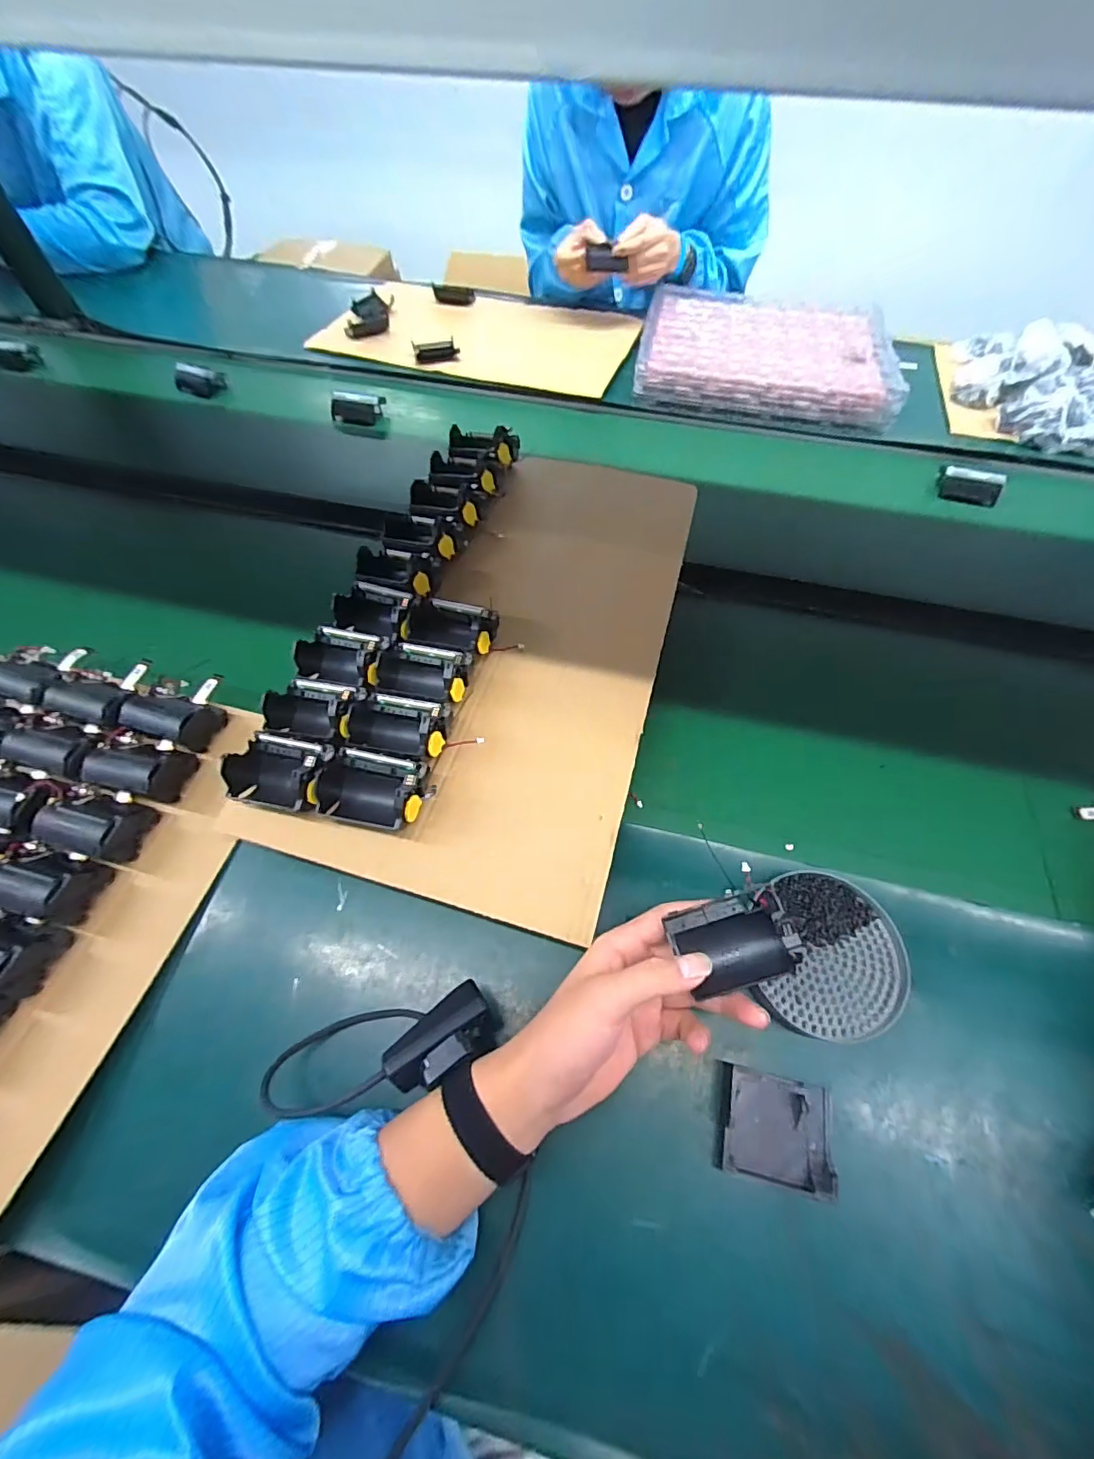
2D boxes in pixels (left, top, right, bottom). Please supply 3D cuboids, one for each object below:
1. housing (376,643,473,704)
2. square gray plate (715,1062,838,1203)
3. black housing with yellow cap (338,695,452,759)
[{"bbox_3d":[-0.106,-0.048,0.450,0.078,0.042,0.057,11,60,5],"label":"housing"},{"bbox_3d":[0.152,0.262,0.346,0.072,0.018,0.059,11,60,5],"label":"square gray plate"},{"bbox_3d":[-0.120,0.000,0.420,0.076,0.041,0.053,16,61,8],"label":"black housing with yellow cap"}]

